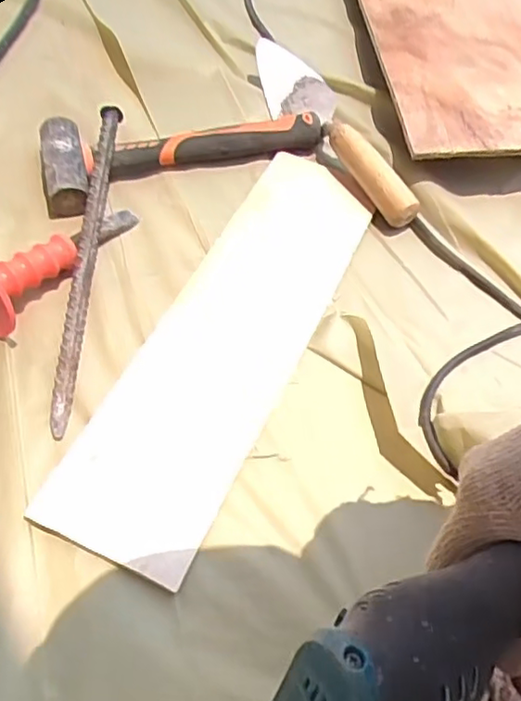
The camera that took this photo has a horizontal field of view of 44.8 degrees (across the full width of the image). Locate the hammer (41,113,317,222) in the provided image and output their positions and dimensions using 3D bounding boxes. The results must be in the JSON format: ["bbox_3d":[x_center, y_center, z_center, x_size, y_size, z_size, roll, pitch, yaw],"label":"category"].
[{"bbox_3d":[-0.083,-0.212,0.630,0.275,0.038,0.094,-19,61,-16],"label":"hammer"}]

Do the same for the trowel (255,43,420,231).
[{"bbox_3d":[0.072,-0.227,0.651,0.064,0.053,0.251,-21,62,-17],"label":"trowel"}]

